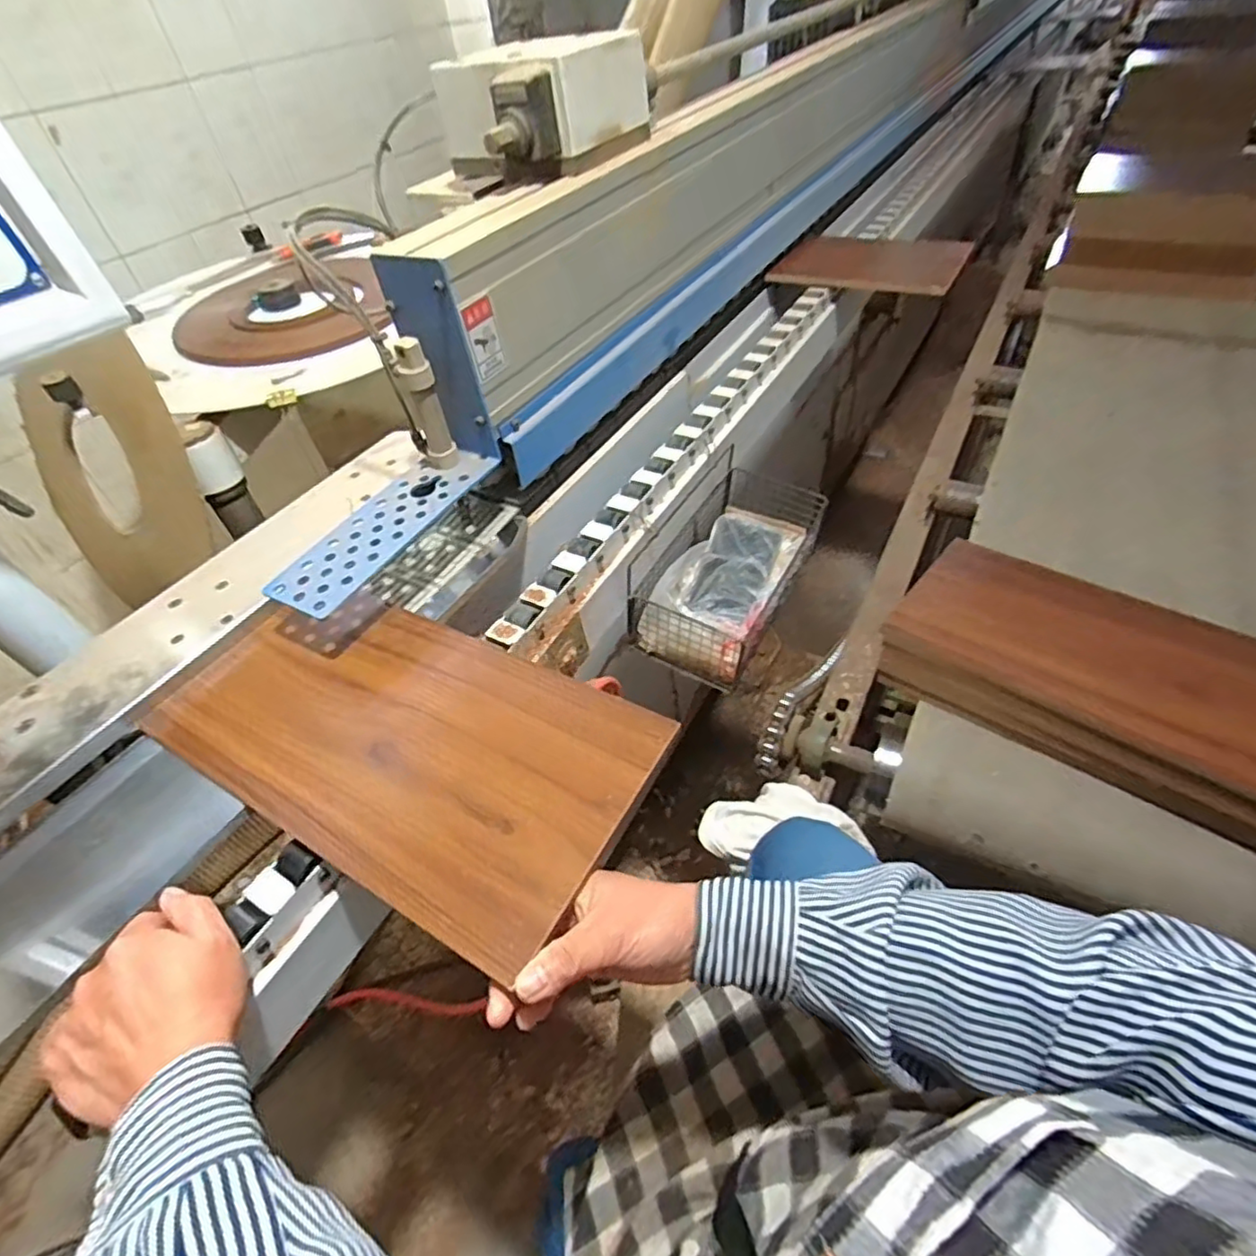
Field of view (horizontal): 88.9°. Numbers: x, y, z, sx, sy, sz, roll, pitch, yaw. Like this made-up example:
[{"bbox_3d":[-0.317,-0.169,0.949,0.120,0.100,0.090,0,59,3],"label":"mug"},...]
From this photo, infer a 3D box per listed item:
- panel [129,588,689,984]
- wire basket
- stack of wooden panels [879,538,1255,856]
[{"bbox_3d":[-0.172,0.072,0.475,0.382,0.016,0.191,23,54,24],"label":"panel"},{"bbox_3d":[0.125,-0.082,0.742,0.136,0.113,0.285,21,54,24],"label":"wire basket"},{"bbox_3d":[0.478,0.049,0.659,0.381,0.076,0.206,29,57,29],"label":"stack of wooden panels"}]

